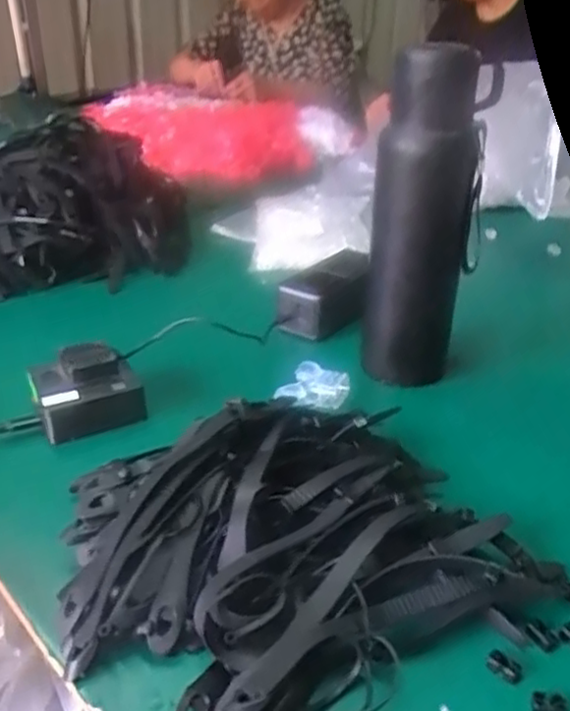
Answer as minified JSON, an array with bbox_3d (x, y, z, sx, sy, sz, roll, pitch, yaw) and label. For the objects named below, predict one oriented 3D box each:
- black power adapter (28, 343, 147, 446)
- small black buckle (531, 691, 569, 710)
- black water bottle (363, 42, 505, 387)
[{"bbox_3d":[-0.159,0.026,0.552,0.079,0.050,0.067,-14,34,-25],"label":"black power adapter"},{"bbox_3d":[0.131,0.173,0.343,0.018,0.004,0.013,3,30,3],"label":"small black buckle"},{"bbox_3d":[0.116,-0.106,0.568,0.068,0.255,0.080,22,36,31],"label":"black water bottle"}]

